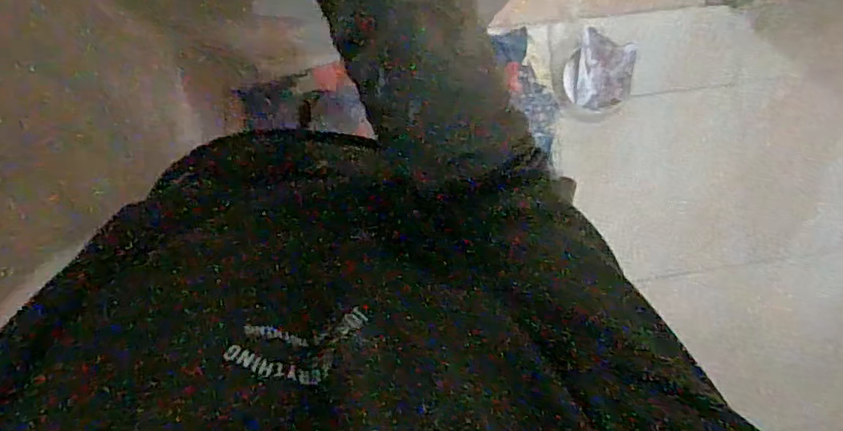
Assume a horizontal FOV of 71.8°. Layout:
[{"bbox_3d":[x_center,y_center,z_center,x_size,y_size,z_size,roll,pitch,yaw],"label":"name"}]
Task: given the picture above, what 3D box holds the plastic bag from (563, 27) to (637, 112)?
[{"bbox_3d":[0.450,-0.357,1.475,0.166,0.039,0.182,28,119,14],"label":"plastic bag"}]

